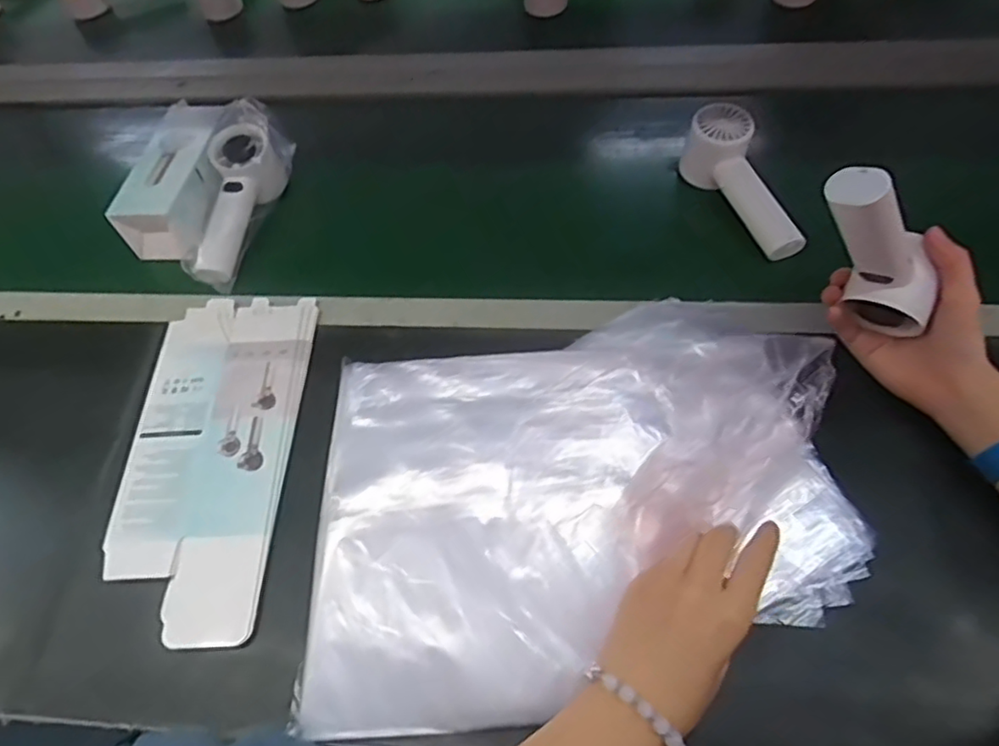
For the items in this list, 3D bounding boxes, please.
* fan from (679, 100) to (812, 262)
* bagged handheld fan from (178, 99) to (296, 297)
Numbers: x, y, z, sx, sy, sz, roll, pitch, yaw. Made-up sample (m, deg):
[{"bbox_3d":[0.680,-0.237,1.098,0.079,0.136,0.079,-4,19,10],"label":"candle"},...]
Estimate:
[{"bbox_3d":[0.226,-0.172,0.582,0.046,0.060,0.159,-21,73,-10],"label":"fan"},{"bbox_3d":[-0.254,-0.169,0.613,0.063,0.061,0.193,8,75,9],"label":"bagged handheld fan"}]

